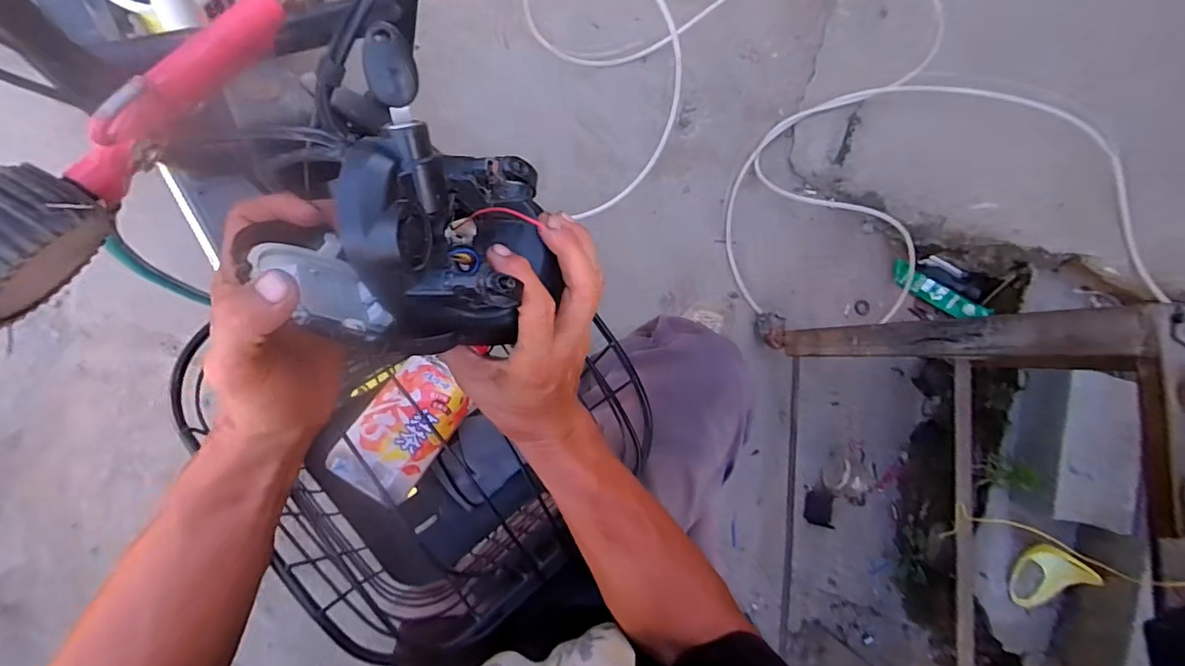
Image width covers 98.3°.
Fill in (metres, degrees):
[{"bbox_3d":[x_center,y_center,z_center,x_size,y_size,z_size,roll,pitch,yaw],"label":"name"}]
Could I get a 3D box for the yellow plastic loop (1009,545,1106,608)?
[{"bbox_3d":[0.950,0.516,1.059,0.069,0.113,0.141,20,83,-5],"label":"yellow plastic loop"}]

